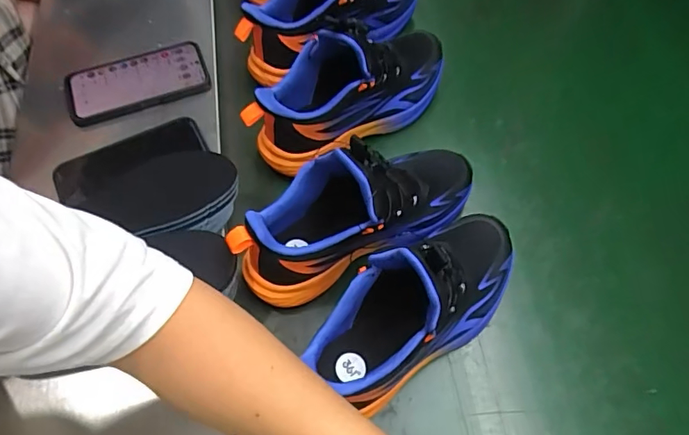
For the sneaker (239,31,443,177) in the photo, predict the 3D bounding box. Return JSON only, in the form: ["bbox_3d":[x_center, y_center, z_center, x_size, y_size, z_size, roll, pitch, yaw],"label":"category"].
[{"bbox_3d":[0.006,-0.158,0.553,0.259,0.126,0.096,-30,66,-15],"label":"sneaker"}]

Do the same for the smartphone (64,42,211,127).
[{"bbox_3d":[-0.252,-0.165,0.605,0.164,0.016,0.077,-21,64,-11],"label":"smartphone"}]

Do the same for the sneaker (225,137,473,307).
[{"bbox_3d":[0.017,-0.011,0.475,0.252,0.153,0.089,-27,66,-14],"label":"sneaker"}]

